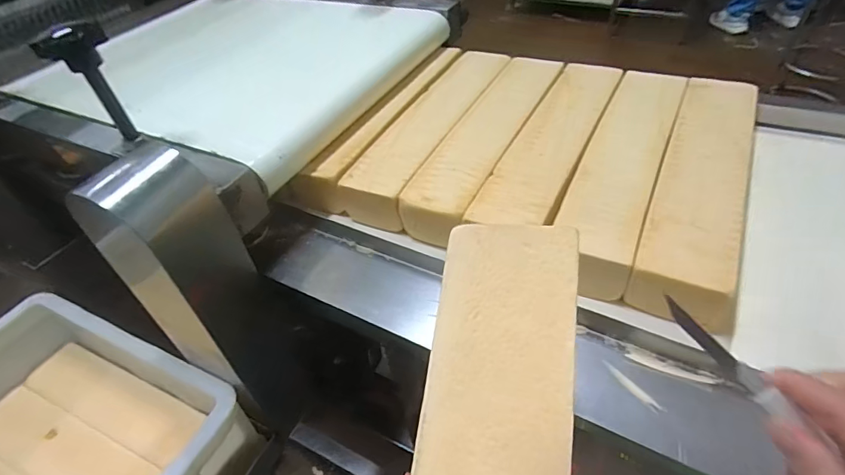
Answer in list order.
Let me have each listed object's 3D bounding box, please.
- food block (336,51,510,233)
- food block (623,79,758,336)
[{"bbox_3d":[0.018,-0.147,0.618,0.089,0.062,0.353,15,48,22],"label":"food block"},{"bbox_3d":[0.289,-0.056,0.490,0.083,0.055,0.362,16,48,22],"label":"food block"}]

